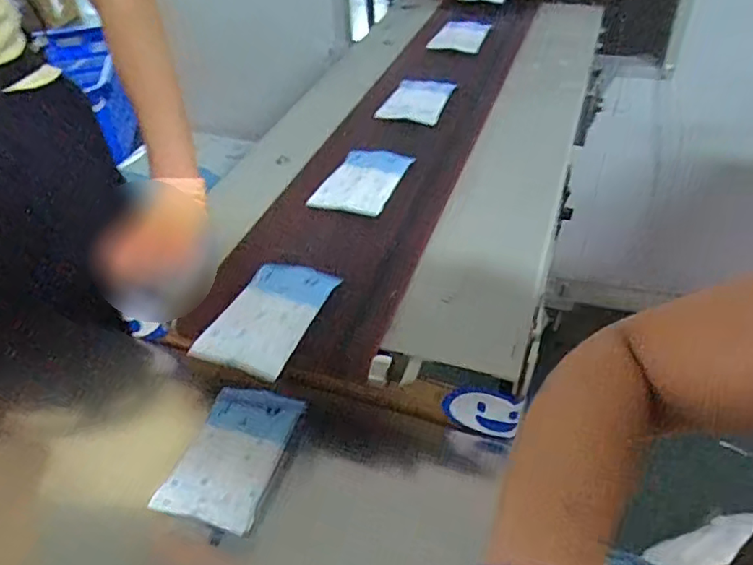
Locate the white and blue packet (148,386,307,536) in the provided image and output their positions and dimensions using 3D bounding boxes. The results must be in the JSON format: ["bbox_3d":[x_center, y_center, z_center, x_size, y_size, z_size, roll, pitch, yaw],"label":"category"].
[{"bbox_3d":[-0.129,0.149,0.517,0.086,0.017,0.131,9,45,14],"label":"white and blue packet"}]

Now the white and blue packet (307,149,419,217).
[{"bbox_3d":[-0.014,-0.126,0.705,0.080,0.012,0.135,17,48,21],"label":"white and blue packet"}]

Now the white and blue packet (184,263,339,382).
[{"bbox_3d":[-0.097,0.025,0.540,0.091,0.021,0.139,11,46,16],"label":"white and blue packet"}]

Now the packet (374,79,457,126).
[{"bbox_3d":[0.059,-0.274,0.876,0.094,0.021,0.128,12,46,17],"label":"packet"}]

